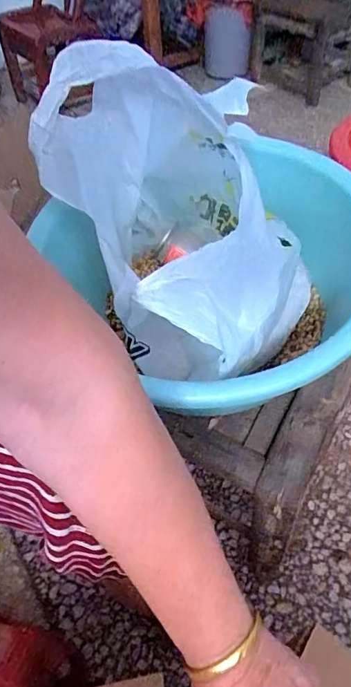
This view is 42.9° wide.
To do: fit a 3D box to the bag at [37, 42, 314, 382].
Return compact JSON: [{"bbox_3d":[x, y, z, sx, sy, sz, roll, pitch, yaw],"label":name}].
[{"bbox_3d":[0.017,-0.137,0.462,0.235,0.244,0.263,-36,55,-24],"label":"bag"}]

